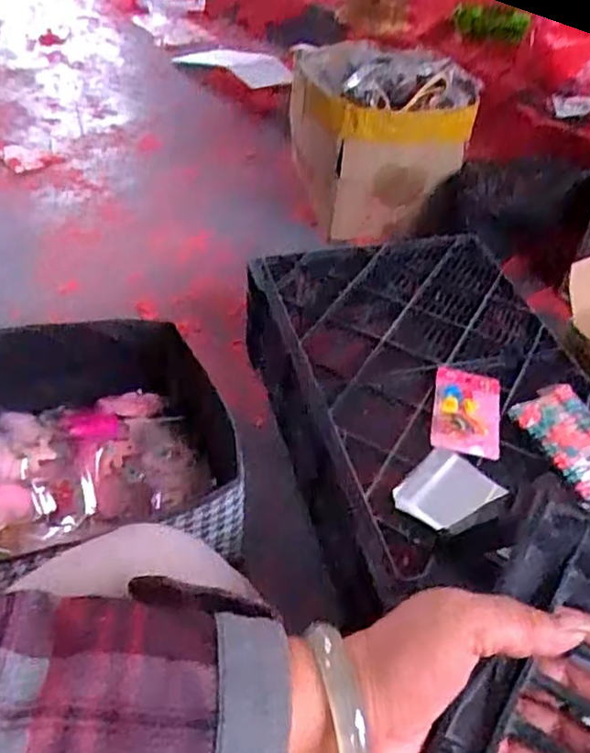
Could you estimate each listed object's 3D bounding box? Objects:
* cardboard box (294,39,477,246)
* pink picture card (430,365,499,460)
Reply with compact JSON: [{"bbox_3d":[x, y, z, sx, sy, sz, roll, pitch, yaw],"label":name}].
[{"bbox_3d":[0.166,-0.476,1.400,0.310,0.277,0.281,-7,46,-13],"label":"cardboard box"},{"bbox_3d":[0.205,0.039,0.832,0.080,0.009,0.139,16,43,2],"label":"pink picture card"}]

